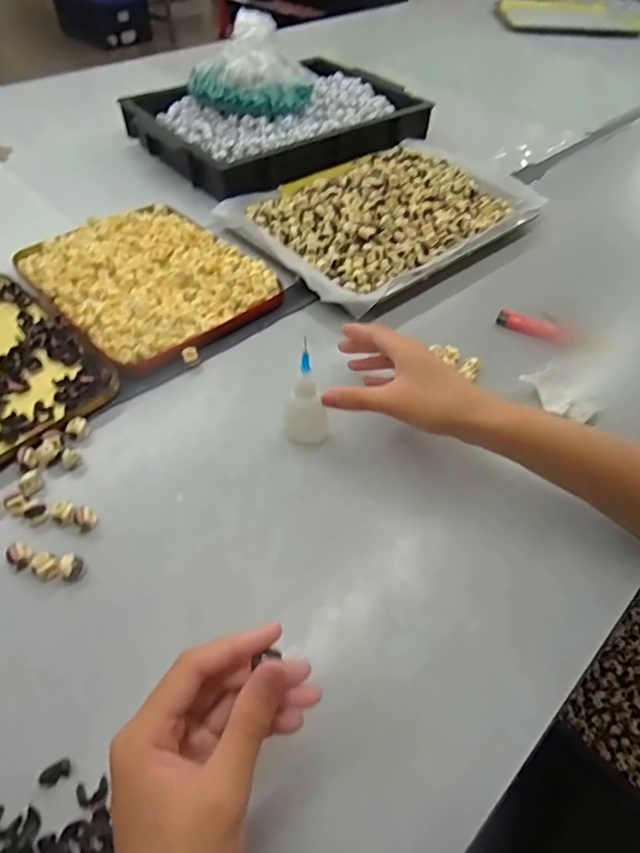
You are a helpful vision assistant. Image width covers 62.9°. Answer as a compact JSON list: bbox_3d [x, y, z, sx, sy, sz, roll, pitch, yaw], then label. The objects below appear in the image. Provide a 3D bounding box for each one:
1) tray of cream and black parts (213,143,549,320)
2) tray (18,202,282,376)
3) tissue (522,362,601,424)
[{"bbox_3d":[0.084,-0.274,0.656,0.362,0.027,0.262,-32,58,-26],"label":"tray of cream and black parts"},{"bbox_3d":[-0.181,-0.165,0.558,0.198,0.021,0.244,-34,59,-27],"label":"tray"},{"bbox_3d":[0.221,-0.030,0.479,0.038,0.017,0.066,-32,58,-26],"label":"tissue"}]

